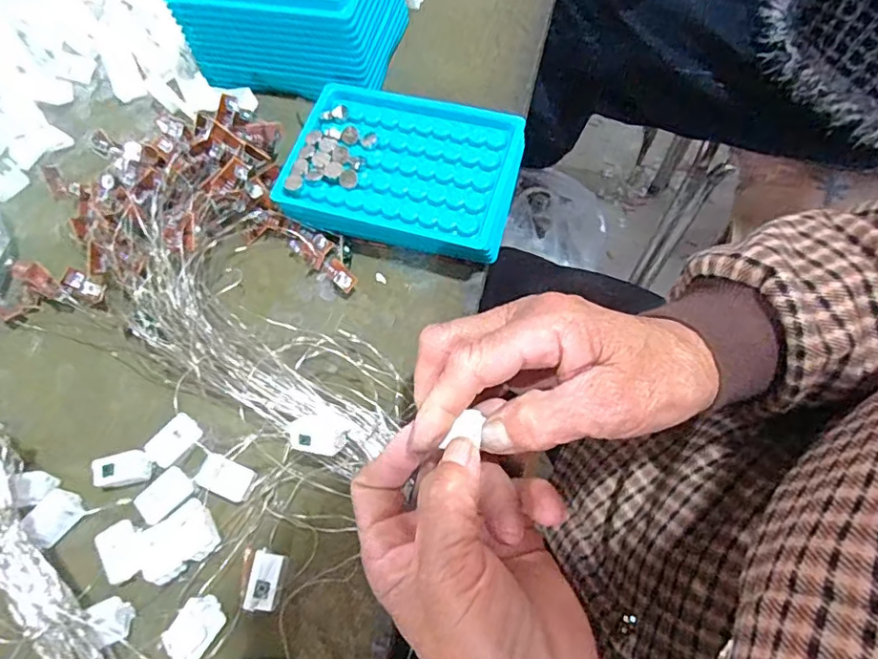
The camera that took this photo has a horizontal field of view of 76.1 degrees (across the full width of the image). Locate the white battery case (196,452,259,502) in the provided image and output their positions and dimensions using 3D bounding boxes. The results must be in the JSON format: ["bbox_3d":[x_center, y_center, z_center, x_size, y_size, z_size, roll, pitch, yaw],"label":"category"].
[{"bbox_3d":[-0.111,0.077,0.293,0.027,0.006,0.018,20,70,10],"label":"white battery case"}]

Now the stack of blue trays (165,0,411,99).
[{"bbox_3d":[-0.096,-0.224,0.389,0.146,0.068,0.103,13,68,7],"label":"stack of blue trays"}]

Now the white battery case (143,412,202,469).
[{"bbox_3d":[-0.143,0.060,0.303,0.019,0.007,0.027,36,73,15],"label":"white battery case"}]

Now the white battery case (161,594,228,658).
[{"bbox_3d":[-0.116,0.142,0.267,0.021,0.009,0.027,30,72,13],"label":"white battery case"}]

